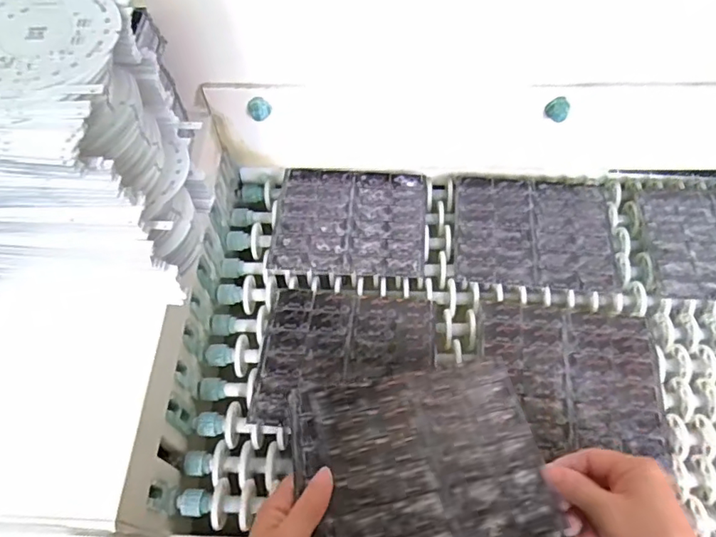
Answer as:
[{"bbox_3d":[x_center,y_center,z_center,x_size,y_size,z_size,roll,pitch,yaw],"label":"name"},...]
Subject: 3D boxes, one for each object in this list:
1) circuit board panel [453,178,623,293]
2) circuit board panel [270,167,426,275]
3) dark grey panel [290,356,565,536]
[{"bbox_3d":[0.201,-0.045,0.628,0.178,0.006,0.149,2,59,5],"label":"circuit board panel"},{"bbox_3d":[-0.008,-0.056,0.641,0.174,0.010,0.141,3,59,5],"label":"circuit board panel"},{"bbox_3d":[0.051,0.154,0.429,0.186,0.010,0.151,-8,58,-9],"label":"dark grey panel"}]

